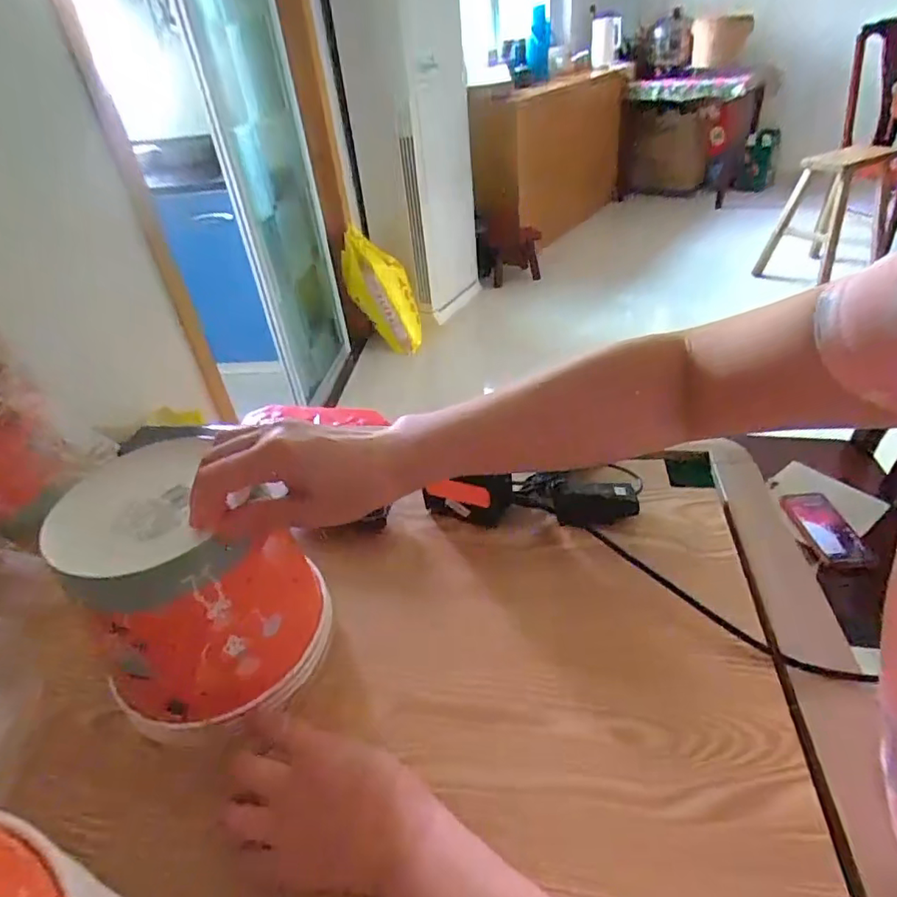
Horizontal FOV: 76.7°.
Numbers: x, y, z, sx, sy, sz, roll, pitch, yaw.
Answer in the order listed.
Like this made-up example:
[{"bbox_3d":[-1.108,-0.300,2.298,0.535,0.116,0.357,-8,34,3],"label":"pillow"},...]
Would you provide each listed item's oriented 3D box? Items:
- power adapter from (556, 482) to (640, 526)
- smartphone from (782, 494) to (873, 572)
[{"bbox_3d":[0.134,0.049,0.512,0.073,0.028,0.024,-10,36,-5],"label":"power adapter"},{"bbox_3d":[0.625,0.134,0.942,0.074,0.013,0.155,-21,47,8],"label":"smartphone"}]

